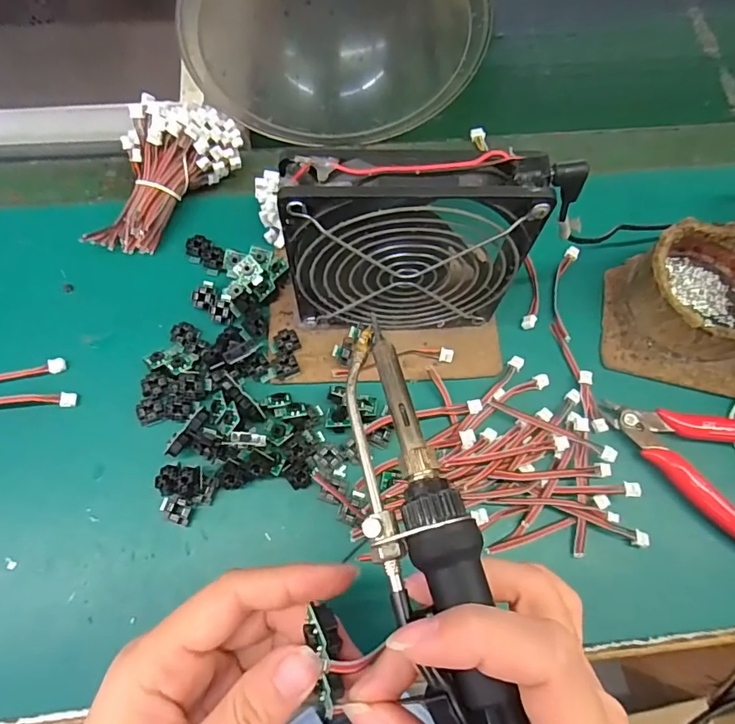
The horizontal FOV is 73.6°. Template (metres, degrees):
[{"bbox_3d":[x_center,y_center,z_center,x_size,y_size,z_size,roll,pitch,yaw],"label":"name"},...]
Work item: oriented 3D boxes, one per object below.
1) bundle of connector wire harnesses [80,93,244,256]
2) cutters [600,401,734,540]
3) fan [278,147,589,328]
[{"bbox_3d":[-0.139,-0.122,0.327,0.048,0.044,0.117,35,89,13],"label":"bundle of connector wire harnesses"},{"bbox_3d":[0.195,0.054,0.284,0.112,0.012,0.074,30,70,11],"label":"cutters"},{"bbox_3d":[0.025,-0.055,0.260,0.124,0.129,0.026,-1,67,-1],"label":"fan"}]

